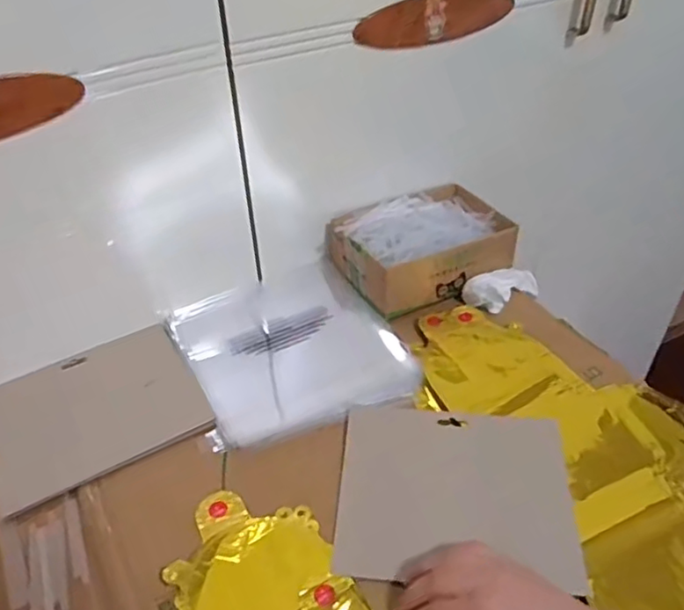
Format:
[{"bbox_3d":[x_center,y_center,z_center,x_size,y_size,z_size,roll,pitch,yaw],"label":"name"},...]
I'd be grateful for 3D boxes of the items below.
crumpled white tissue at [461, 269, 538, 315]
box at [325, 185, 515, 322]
[{"bbox_3d":[0.189,-0.021,0.718,0.107,0.032,0.044,-15,41,-34],"label":"crumpled white tissue"},{"bbox_3d":[0.094,-0.075,0.724,0.186,0.068,0.128,-20,44,-19],"label":"box"}]

